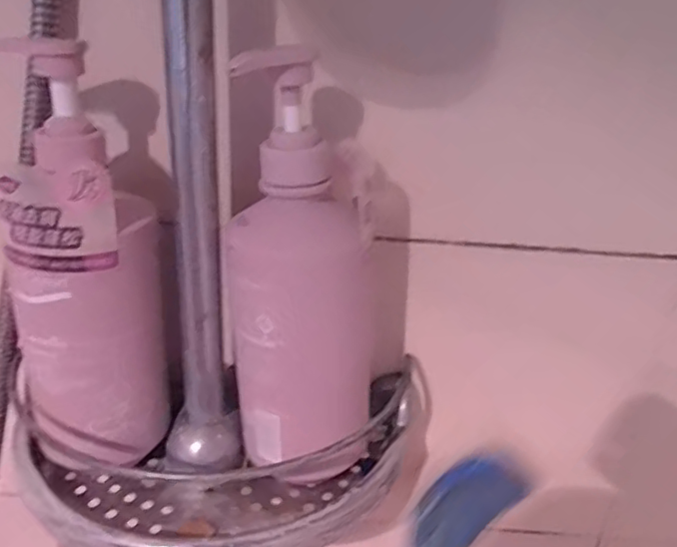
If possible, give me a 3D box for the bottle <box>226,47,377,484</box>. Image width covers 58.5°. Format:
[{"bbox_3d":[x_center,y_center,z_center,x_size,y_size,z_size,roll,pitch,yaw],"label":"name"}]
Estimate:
[{"bbox_3d":[-0.017,0.013,0.336,0.087,0.213,0.062,1,26,-4],"label":"bottle"}]

